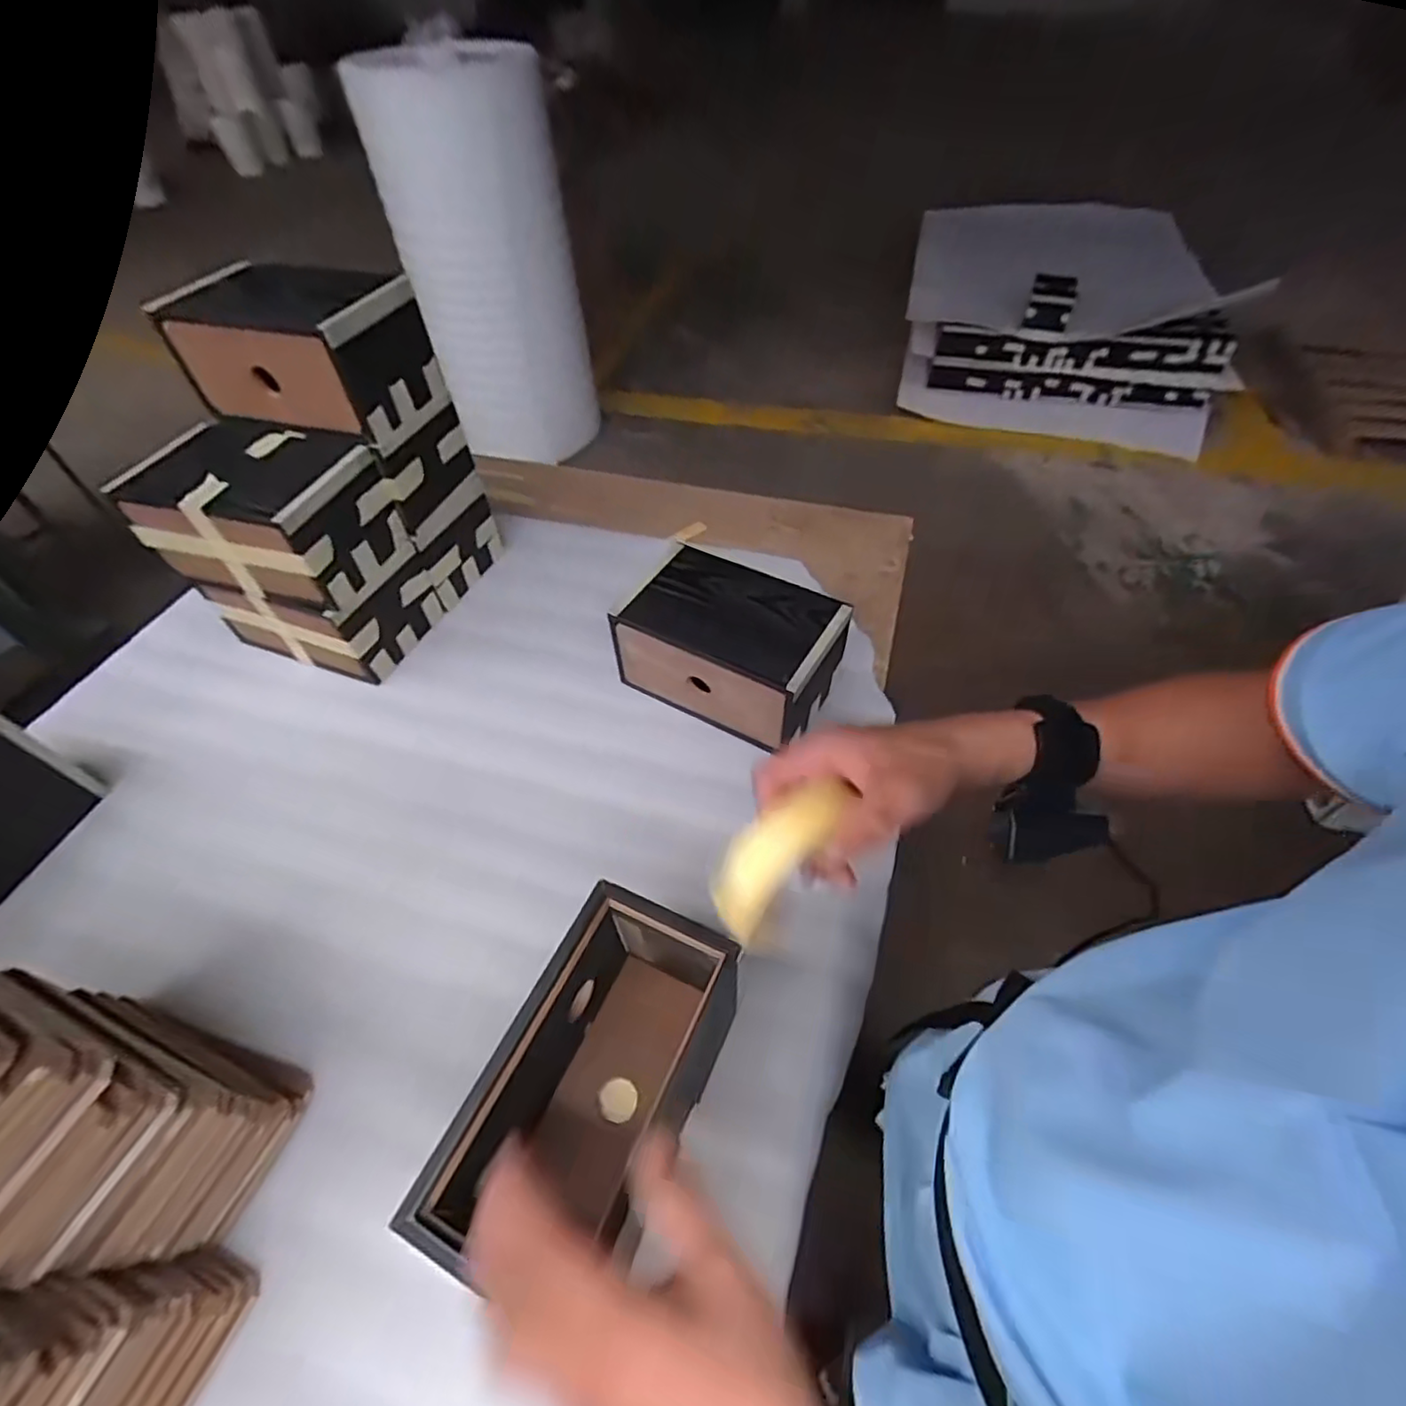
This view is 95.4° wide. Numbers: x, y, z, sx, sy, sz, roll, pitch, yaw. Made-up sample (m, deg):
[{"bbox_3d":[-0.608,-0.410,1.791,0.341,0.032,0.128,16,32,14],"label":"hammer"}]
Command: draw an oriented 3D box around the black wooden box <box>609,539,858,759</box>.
[{"bbox_3d":[0.032,-0.063,0.689,0.226,0.108,0.141,25,57,20],"label":"black wooden box"}]

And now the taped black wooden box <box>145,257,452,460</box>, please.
[{"bbox_3d":[-0.424,-0.369,0.685,0.228,0.122,0.114,16,54,14],"label":"taped black wooden box"}]

